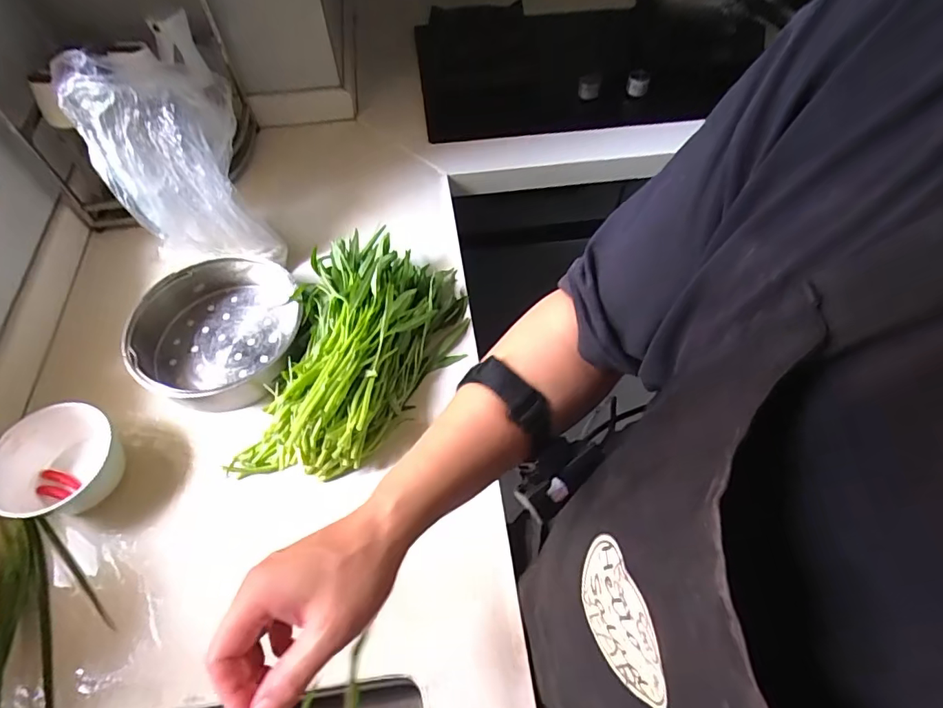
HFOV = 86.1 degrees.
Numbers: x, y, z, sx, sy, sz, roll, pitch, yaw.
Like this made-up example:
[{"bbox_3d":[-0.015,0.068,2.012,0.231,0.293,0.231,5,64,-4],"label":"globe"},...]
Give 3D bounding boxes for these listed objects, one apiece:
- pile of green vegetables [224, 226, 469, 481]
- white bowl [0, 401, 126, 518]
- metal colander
[{"bbox_3d":[-0.135,-0.008,0.622,0.217,0.112,0.307,6,58,5],"label":"pile of green vegetables"},{"bbox_3d":[-0.459,0.125,0.570,0.103,0.076,0.121,24,62,15],"label":"white bowl"},{"bbox_3d":[-0.316,-0.026,0.662,0.194,0.083,0.208,0,58,1],"label":"metal colander"}]

